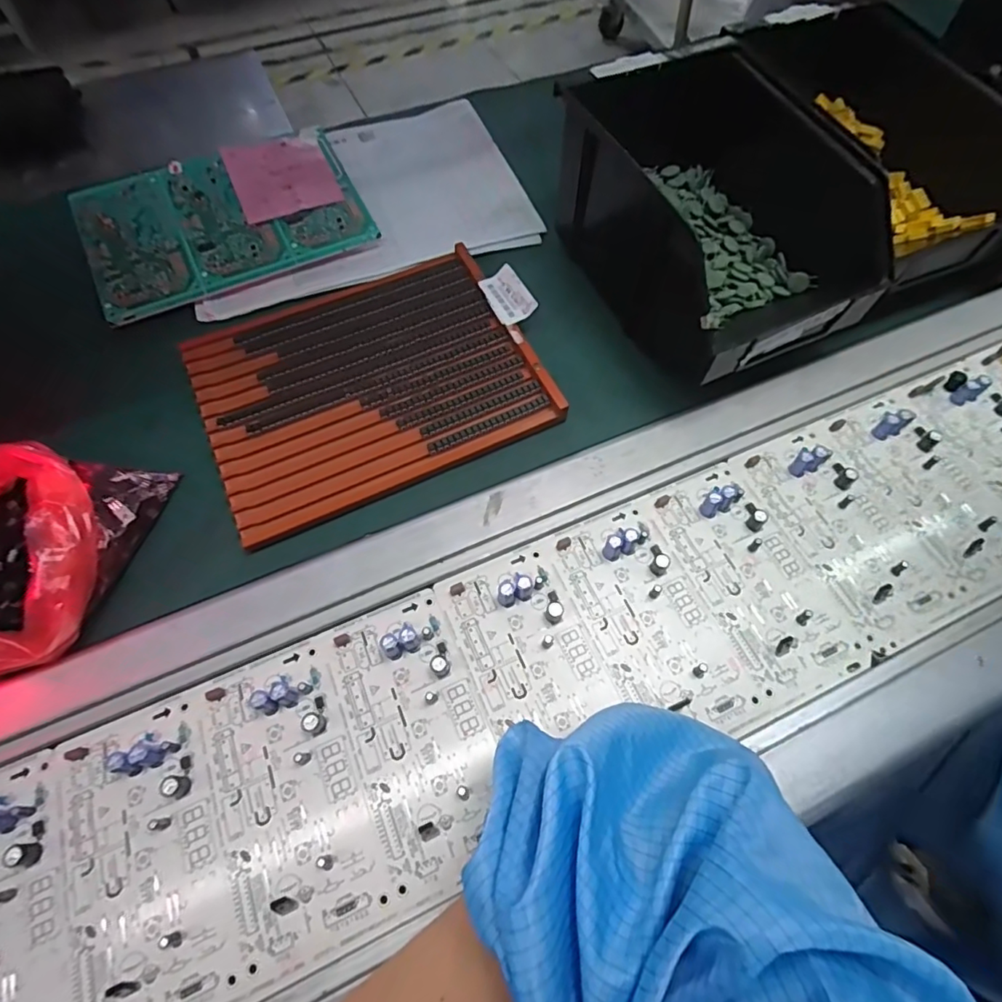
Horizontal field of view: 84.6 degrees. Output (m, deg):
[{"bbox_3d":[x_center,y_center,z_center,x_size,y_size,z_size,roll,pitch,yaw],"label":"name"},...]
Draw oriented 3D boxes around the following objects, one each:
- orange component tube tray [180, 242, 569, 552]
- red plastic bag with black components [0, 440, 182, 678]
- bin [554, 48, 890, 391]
[{"bbox_3d":[-0.100,-0.093,0.418,0.236,0.021,0.187,-24,64,-12],"label":"orange component tube tray"},{"bbox_3d":[-0.307,0.028,0.340,0.128,0.051,0.149,11,62,6],"label":"red plastic bag with black components"},{"bbox_3d":[0.157,-0.212,0.423,0.154,0.129,0.225,-23,64,-11],"label":"bin"}]

